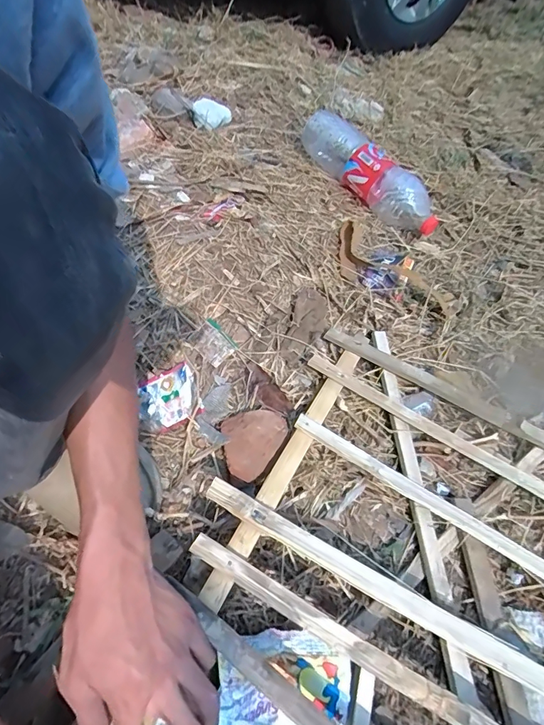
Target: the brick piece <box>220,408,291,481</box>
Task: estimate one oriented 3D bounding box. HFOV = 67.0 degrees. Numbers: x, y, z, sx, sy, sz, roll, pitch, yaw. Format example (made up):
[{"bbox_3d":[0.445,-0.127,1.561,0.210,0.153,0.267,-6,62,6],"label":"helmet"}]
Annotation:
[{"bbox_3d":[-0.028,0.093,0.499,0.075,0.028,0.091,29,59,17],"label":"brick piece"}]

